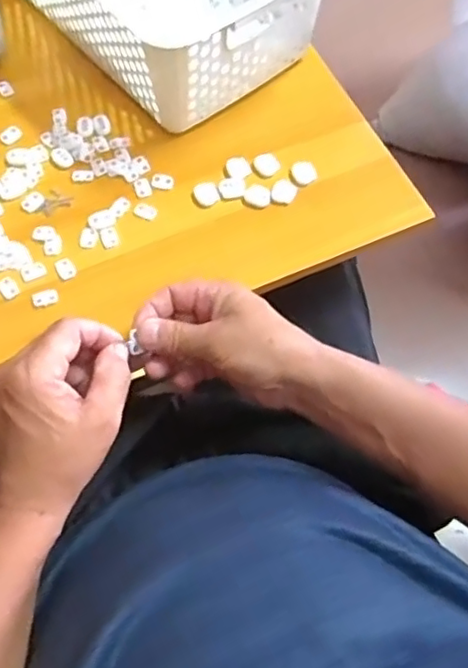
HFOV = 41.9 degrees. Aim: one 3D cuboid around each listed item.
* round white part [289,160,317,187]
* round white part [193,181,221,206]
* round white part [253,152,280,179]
[{"bbox_3d":[0.061,-0.143,0.543,0.023,0.008,0.025,1,64,-1],"label":"round white part"},{"bbox_3d":[-0.023,-0.123,0.534,0.022,0.004,0.024,1,64,-1],"label":"round white part"},{"bbox_3d":[0.030,-0.151,0.544,0.022,0.006,0.025,-15,66,-8],"label":"round white part"}]

